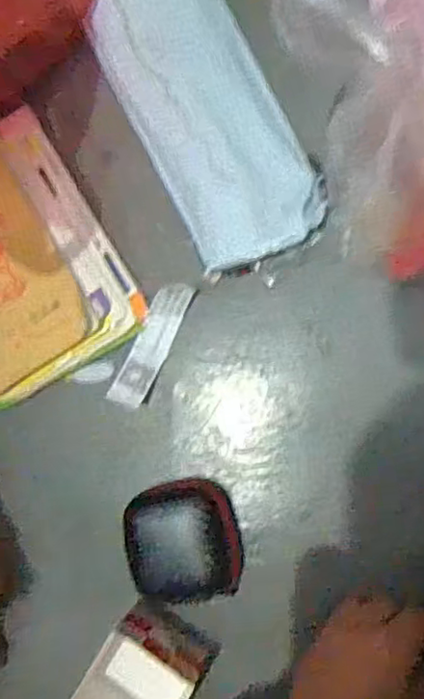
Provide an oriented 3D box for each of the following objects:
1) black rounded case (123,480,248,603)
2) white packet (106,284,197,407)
[{"bbox_3d":[-0.019,0.131,0.431,0.072,0.022,0.079,-10,86,8],"label":"black rounded case"},{"bbox_3d":[-0.043,-0.004,0.440,0.026,0.007,0.091,27,91,9],"label":"white packet"}]

